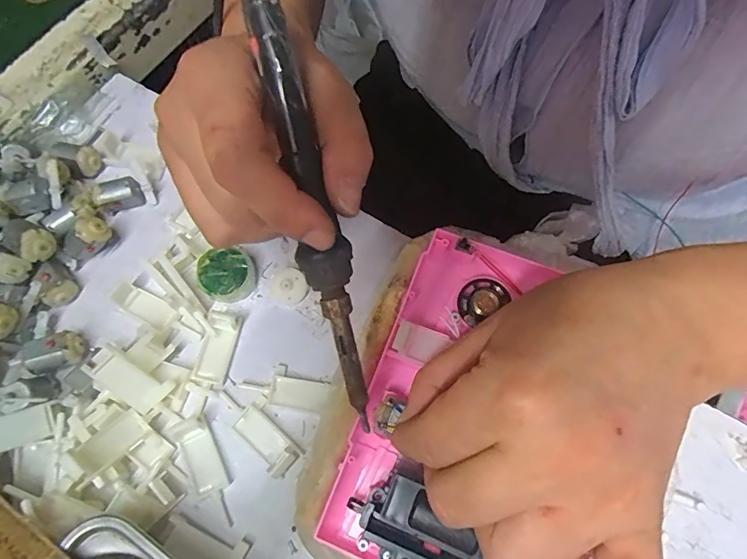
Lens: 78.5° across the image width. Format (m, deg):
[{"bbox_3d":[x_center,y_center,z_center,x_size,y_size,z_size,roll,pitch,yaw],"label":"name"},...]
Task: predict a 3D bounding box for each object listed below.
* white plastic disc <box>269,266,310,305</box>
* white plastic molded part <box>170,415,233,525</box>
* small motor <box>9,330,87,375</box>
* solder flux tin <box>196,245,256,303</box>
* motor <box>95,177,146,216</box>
[{"bbox_3d":[-0.053,0.004,0.284,0.022,0.008,0.025,-35,72,-12],"label":"white plastic disc"},{"bbox_3d":[-0.090,0.103,0.246,0.019,0.011,0.057,-26,83,-9],"label":"white plastic molded part"},{"bbox_3d":[-0.185,0.043,0.264,0.037,0.020,0.018,-22,70,-8],"label":"small motor"},{"bbox_3d":[-0.090,-0.002,0.279,0.032,0.019,0.028,8,69,4],"label":"solder flux tin"},{"bbox_3d":[-0.167,-0.056,0.299,0.027,0.020,0.015,-31,59,-17],"label":"motor"}]

